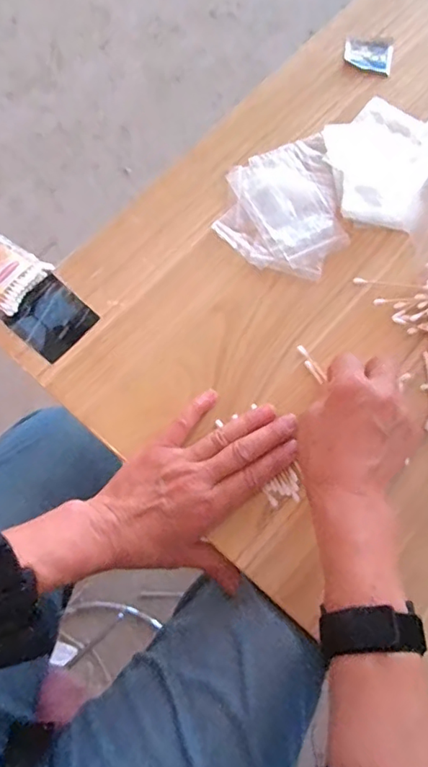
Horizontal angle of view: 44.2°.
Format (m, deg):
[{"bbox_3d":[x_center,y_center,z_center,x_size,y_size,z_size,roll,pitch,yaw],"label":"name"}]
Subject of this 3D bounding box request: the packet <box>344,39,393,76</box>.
[{"bbox_3d":[0.169,-0.358,0.572,0.052,0.009,0.048,16,75,4],"label":"packet"}]

